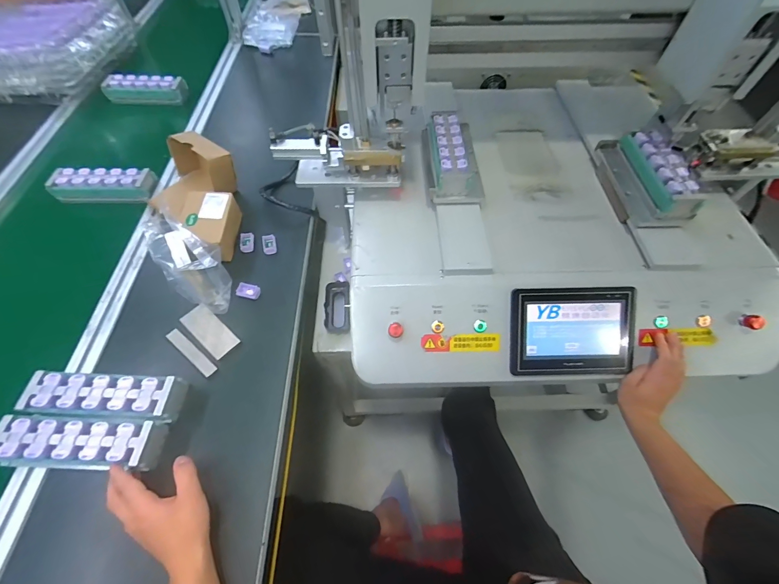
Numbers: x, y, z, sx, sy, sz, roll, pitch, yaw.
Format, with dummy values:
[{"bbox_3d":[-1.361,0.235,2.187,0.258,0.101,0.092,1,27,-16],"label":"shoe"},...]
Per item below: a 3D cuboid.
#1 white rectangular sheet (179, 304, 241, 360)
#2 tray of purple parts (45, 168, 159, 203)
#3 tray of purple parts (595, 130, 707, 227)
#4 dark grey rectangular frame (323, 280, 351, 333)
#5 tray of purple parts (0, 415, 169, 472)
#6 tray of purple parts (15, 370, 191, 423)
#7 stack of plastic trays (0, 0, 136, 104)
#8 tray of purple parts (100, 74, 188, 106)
[{"bbox_3d":[-0.293,0.062,0.556,0.101,0.009,0.043,36,65,20],"label":"white rectangular sheet"},{"bbox_3d":[-0.601,-0.226,0.719,0.188,0.049,0.059,-3,58,-2],"label":"tray of purple parts"},{"bbox_3d":[0.458,-0.210,0.618,0.090,0.087,0.203,-4,59,-3],"label":"tray of purple parts"},{"bbox_3d":[-0.106,0.029,0.697,0.049,0.010,0.106,-1,74,-1],"label":"dark grey rectangular frame"},{"bbox_3d":[-0.401,0.196,0.442,0.186,0.046,0.059,3,58,-5],"label":"tray of purple parts"},{"bbox_3d":[-0.395,0.149,0.480,0.187,0.048,0.058,2,58,1],"label":"tray of purple parts"},{"bbox_3d":[-1.010,-0.660,0.918,0.472,0.121,0.346,0,58,0],"label":"stack of plastic trays"},{"bbox_3d":[-0.647,-0.534,0.907,0.204,0.054,0.065,0,58,-1],"label":"tray of purple parts"}]

